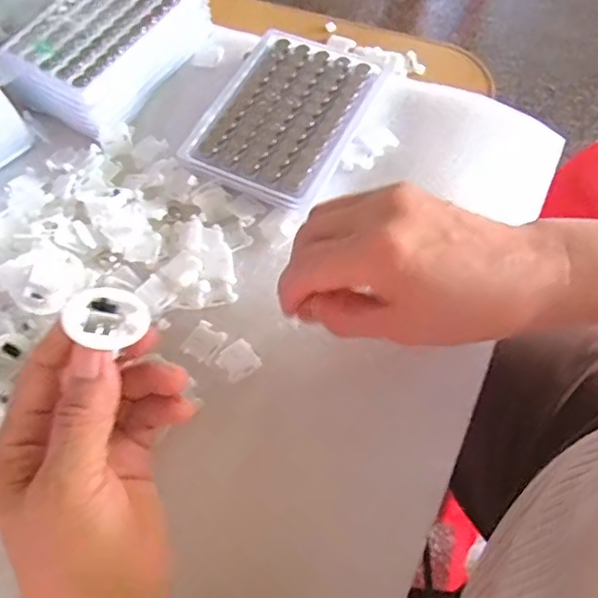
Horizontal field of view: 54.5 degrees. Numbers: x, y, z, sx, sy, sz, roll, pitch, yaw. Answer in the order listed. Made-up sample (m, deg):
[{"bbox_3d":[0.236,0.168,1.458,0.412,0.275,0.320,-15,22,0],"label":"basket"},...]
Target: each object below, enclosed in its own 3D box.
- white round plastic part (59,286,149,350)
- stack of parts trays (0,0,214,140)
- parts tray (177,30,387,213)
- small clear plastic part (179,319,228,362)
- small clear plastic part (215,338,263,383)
[{"bbox_3d":[-0.081,0.009,0.245,0.030,0.011,0.030,10,50,-13],"label":"white round plastic part"},{"bbox_3d":[-0.137,-0.182,0.415,0.092,0.032,0.130,28,69,15],"label":"stack of parts trays"},{"bbox_3d":[-0.012,-0.124,0.388,0.098,0.011,0.127,24,68,14],"label":"parts tray"},{"bbox_3d":[-0.054,0.024,0.330,0.019,0.004,0.022,33,70,17],"label":"small clear plastic part"},{"bbox_3d":[-0.034,0.034,0.324,0.021,0.005,0.021,-35,68,-13],"label":"small clear plastic part"}]

